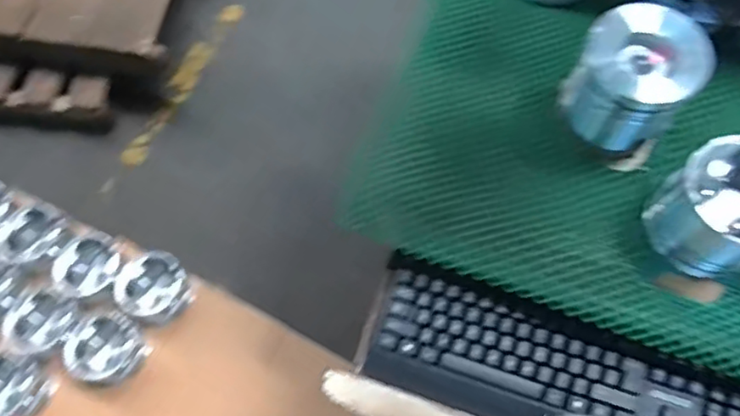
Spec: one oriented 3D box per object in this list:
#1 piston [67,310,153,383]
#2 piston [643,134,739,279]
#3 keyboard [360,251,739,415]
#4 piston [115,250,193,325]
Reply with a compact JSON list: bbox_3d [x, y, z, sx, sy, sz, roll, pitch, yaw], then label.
[{"bbox_3d":[-0.466,0.256,1.097,0.111,0.097,0.120,-1,69,1],"label":"piston"},{"bbox_3d":[0.348,0.000,0.594,0.103,0.105,0.110,-39,73,-13],"label":"piston"},{"bbox_3d":[0.224,0.191,0.667,0.460,0.040,0.143,20,70,9],"label":"keyboard"},{"bbox_3d":[-0.395,0.153,1.135,0.111,0.098,0.122,-1,69,1],"label":"piston"}]

